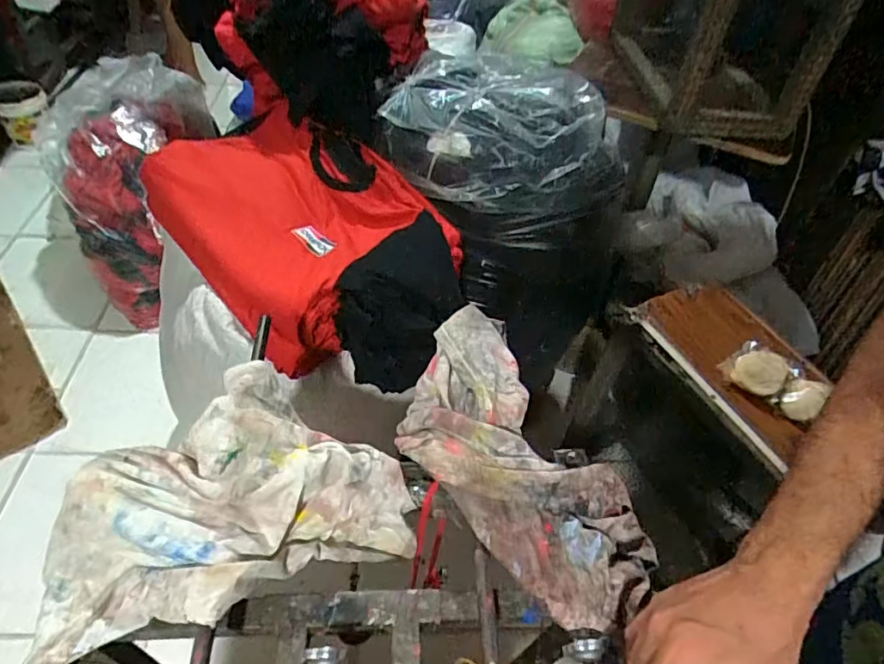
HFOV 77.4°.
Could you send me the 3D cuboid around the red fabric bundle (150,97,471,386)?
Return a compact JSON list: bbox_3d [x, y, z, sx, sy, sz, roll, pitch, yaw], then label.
[{"bbox_3d":[-0.226,-0.162,0.967,0.359,0.161,0.591,-30,57,-30],"label":"red fabric bundle"}]

